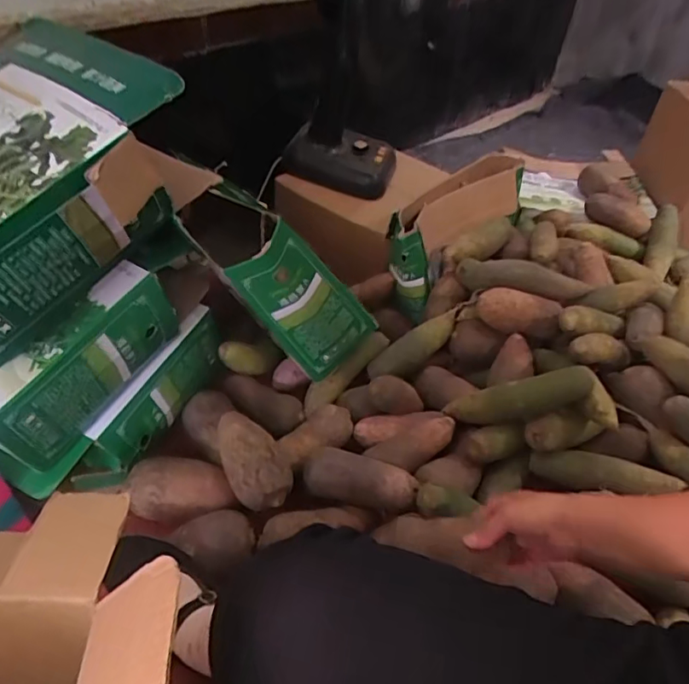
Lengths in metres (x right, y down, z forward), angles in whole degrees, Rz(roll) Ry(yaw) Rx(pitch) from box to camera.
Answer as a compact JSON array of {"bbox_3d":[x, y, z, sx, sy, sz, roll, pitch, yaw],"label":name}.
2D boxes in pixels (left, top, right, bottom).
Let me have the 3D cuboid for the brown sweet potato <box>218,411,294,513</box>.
[{"bbox_3d":[-0.132,0.161,0.757,0.080,0.065,0.157,-21,48,-26],"label":"brown sweet potato"}]

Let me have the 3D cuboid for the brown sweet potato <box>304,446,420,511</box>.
[{"bbox_3d":[0.023,0.187,0.756,0.159,0.058,0.073,14,43,10],"label":"brown sweet potato"}]

